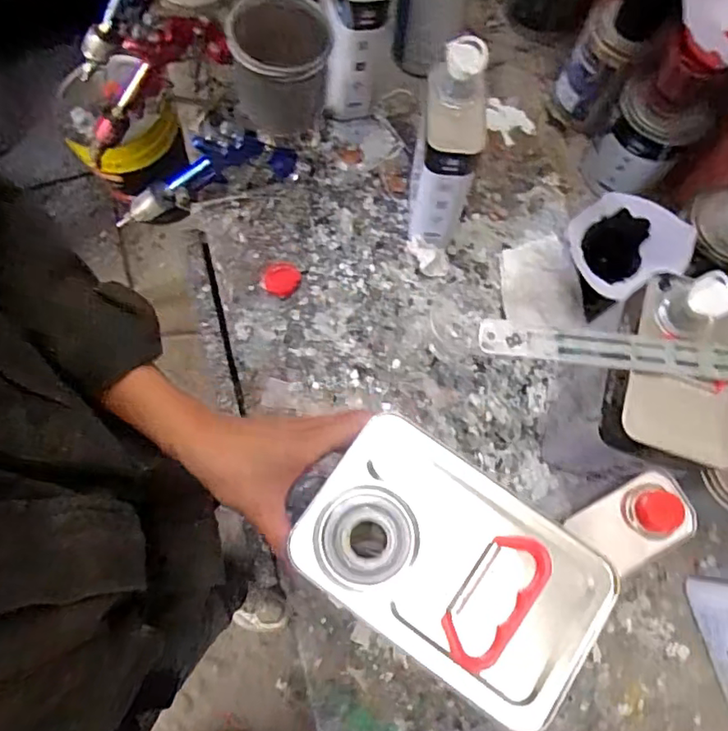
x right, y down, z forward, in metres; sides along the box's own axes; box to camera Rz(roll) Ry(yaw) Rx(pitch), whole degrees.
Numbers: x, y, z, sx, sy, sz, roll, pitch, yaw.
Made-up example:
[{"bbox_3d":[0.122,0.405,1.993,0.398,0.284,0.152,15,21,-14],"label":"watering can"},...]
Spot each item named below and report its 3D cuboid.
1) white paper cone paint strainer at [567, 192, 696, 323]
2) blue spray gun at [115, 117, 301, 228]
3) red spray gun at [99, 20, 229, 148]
[{"bbox_3d":[0.295,-0.128,0.650,0.107,0.097,0.114,-25,75,-8],"label":"white paper cone paint strainer"},{"bbox_3d":[-0.219,-0.232,0.732,0.269,0.116,0.039,-16,71,27],"label":"blue spray gun"},{"bbox_3d":[-0.278,-0.356,0.716,0.250,0.102,0.037,-26,72,28],"label":"red spray gun"}]

